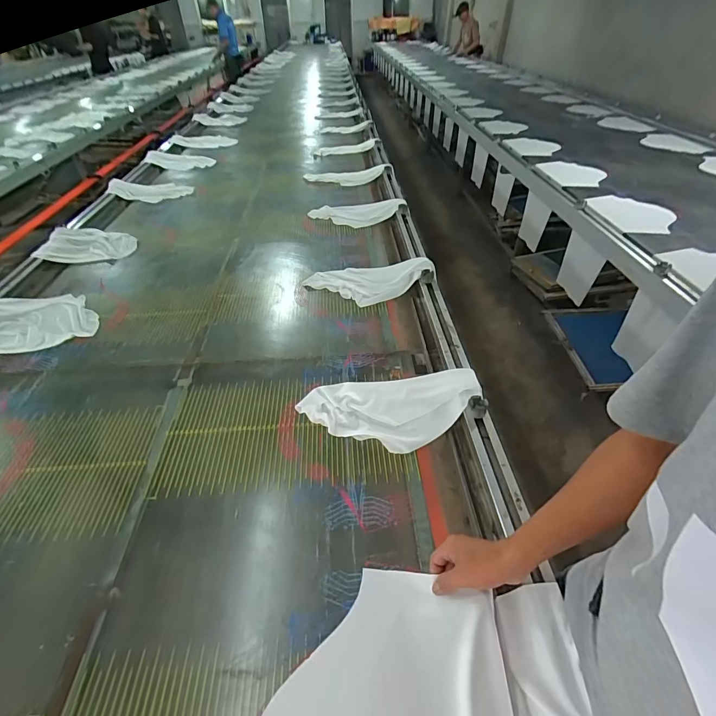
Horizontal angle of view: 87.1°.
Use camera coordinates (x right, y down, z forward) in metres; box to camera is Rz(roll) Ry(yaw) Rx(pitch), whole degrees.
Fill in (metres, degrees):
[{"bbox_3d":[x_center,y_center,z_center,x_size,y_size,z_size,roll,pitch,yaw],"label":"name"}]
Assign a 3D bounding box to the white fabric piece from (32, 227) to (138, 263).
[{"bbox_3d":[-0.961,-0.411,1.359,0.297,0.054,0.227,4,44,7],"label":"white fabric piece"}]

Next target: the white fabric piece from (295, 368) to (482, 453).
[{"bbox_3d":[0.072,0.107,0.782,0.367,0.030,0.172,-3,44,-1],"label":"white fabric piece"}]

